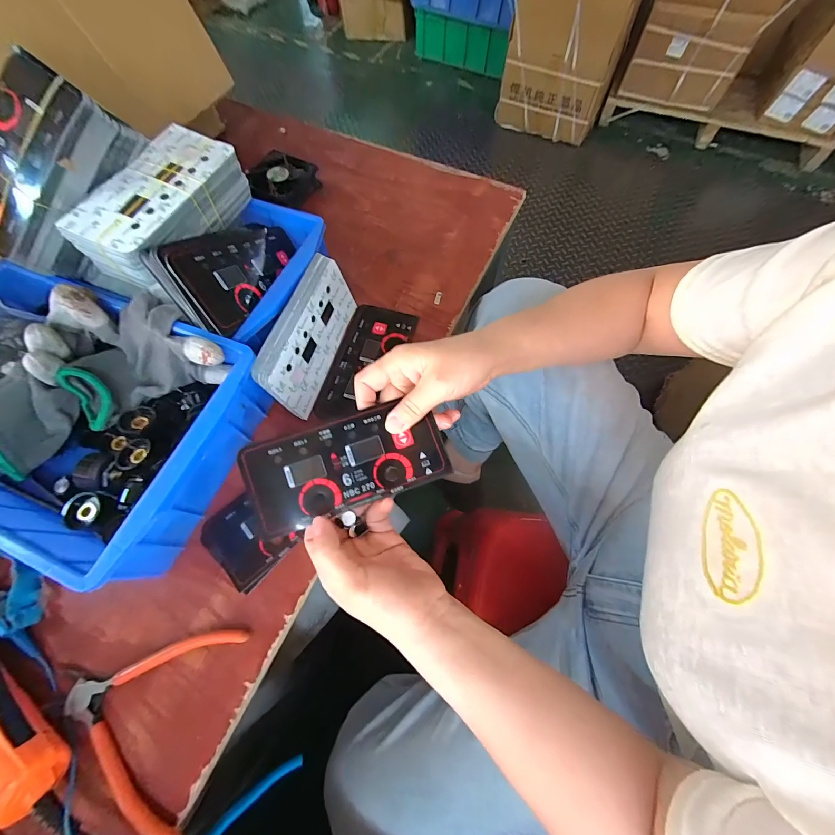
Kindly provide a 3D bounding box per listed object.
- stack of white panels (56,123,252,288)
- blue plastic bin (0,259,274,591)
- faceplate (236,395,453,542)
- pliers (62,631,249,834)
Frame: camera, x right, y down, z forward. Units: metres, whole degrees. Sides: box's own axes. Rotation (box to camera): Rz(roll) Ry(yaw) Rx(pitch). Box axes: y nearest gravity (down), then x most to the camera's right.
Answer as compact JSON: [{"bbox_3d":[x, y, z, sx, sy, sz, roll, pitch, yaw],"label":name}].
[{"bbox_3d":[-0.236,-0.198,0.337,0.076,0.050,0.153,23,69,9],"label":"stack of white panels"},{"bbox_3d":[-0.305,-0.008,0.318,0.287,0.087,0.202,22,69,9],"label":"blue plastic bin"},{"bbox_3d":[-0.054,0.035,0.281,0.150,0.007,0.073,-18,86,-12],"label":"faceplate"},{"bbox_3d":[-0.205,0.222,0.268,0.115,0.010,0.125,9,68,4],"label":"pliers"}]

